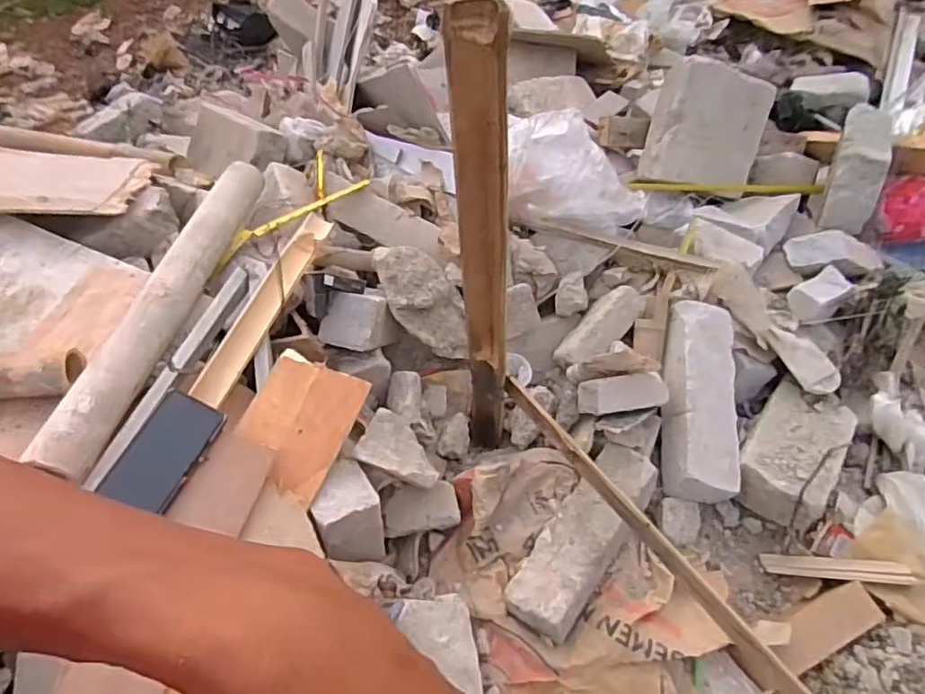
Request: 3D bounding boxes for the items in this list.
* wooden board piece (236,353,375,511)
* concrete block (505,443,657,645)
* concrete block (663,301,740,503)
[{"bbox_3d":[-0.195,0.091,0.726,0.118,0.006,0.166,23,56,-3],"label":"wooden board piece"},{"bbox_3d":[0.158,0.241,0.781,0.088,0.059,0.270,29,55,24],"label":"concrete block"},{"bbox_3d":[0.351,0.075,0.891,0.098,0.067,0.298,5,68,9],"label":"concrete block"}]

